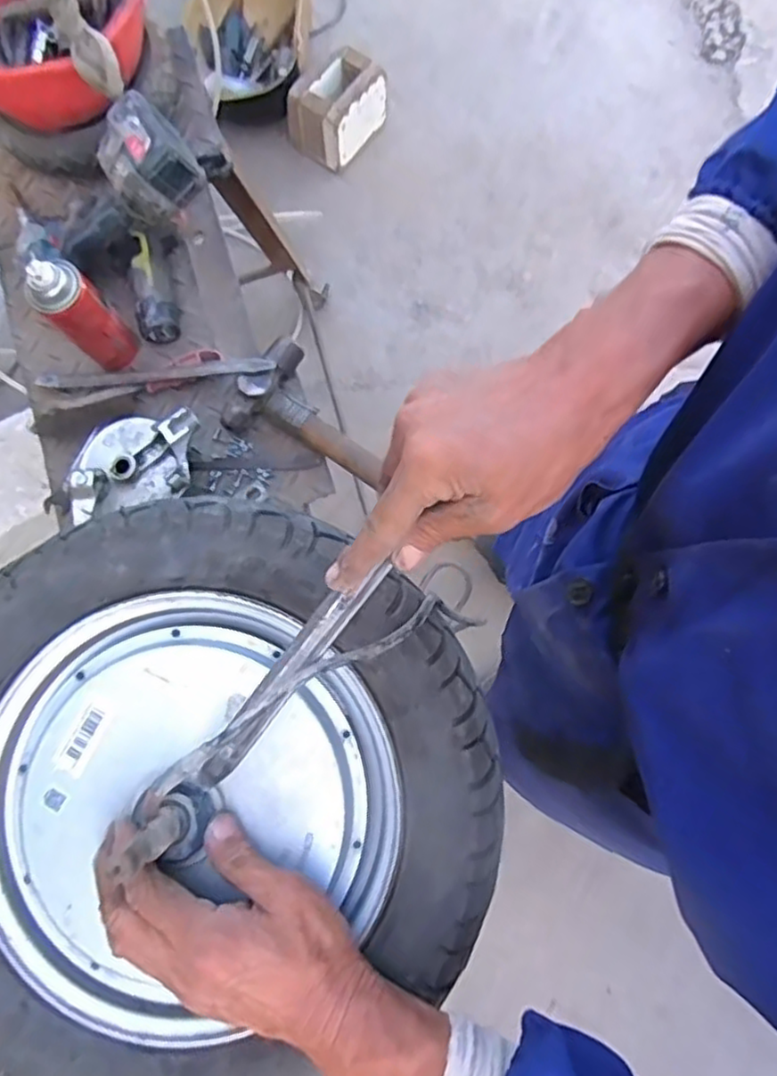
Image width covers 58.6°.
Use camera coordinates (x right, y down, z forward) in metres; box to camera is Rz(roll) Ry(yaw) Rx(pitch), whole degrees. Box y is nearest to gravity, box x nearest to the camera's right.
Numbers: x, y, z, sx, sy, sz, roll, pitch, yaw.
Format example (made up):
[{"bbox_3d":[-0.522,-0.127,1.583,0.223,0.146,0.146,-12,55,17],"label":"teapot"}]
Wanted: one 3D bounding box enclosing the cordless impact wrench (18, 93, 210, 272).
[{"bbox_3d":[-0.328,-0.399,0.824,0.244,0.101,0.142,-24,76,24],"label":"cordless impact wrench"}]

